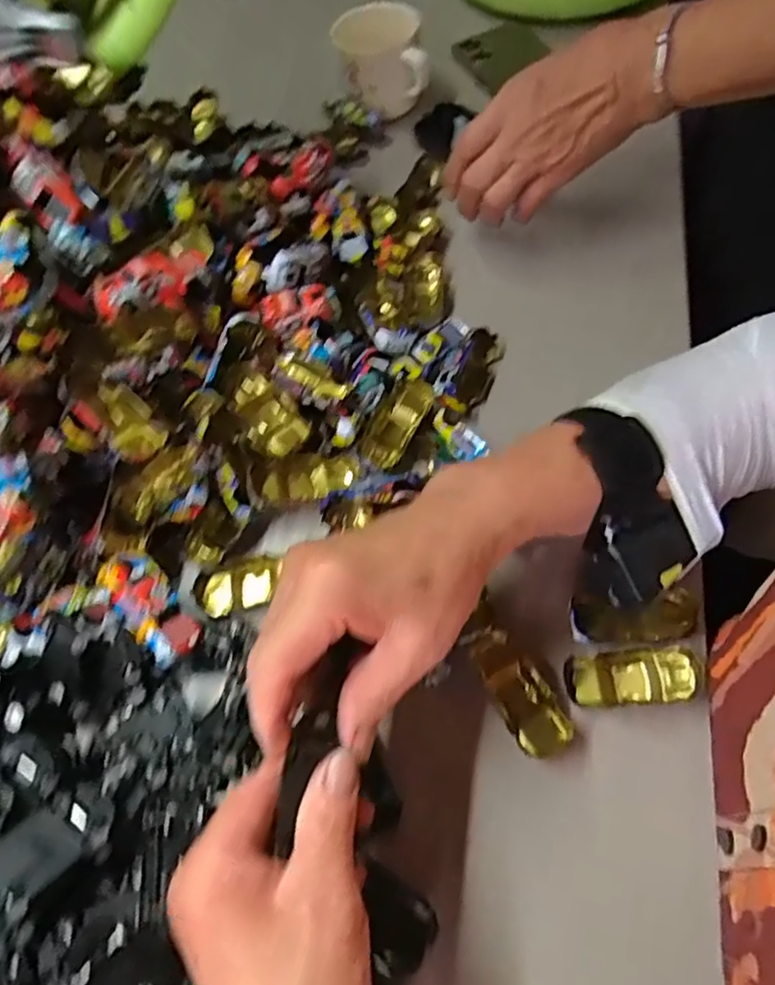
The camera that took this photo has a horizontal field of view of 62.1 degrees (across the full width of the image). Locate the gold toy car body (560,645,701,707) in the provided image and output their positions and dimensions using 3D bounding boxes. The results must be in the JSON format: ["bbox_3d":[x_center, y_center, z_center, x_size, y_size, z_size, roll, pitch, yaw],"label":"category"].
[{"bbox_3d":[0.124,0.094,0.328,0.063,0.017,0.026,-10,62,15],"label":"gold toy car body"}]

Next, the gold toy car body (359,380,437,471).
[{"bbox_3d":[0.004,-0.043,0.411,0.026,0.023,0.062,24,66,18],"label":"gold toy car body"}]

